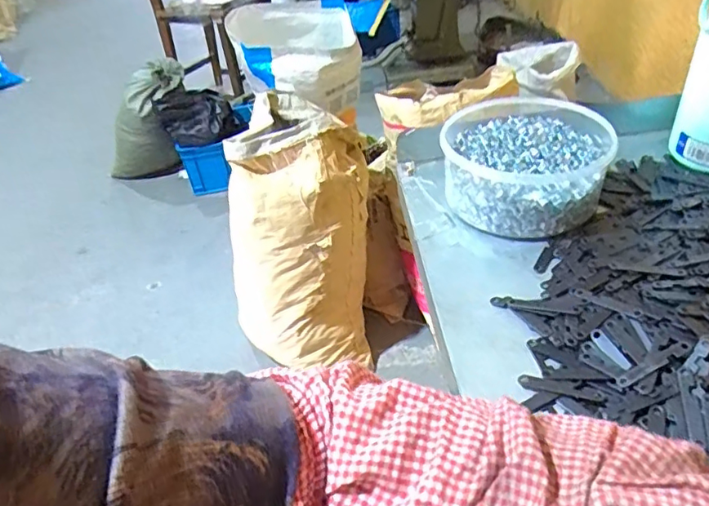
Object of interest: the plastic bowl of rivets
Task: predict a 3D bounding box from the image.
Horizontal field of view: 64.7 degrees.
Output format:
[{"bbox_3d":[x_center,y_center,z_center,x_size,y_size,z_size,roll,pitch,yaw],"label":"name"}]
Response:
[{"bbox_3d":[0.164,-0.088,0.534,0.146,0.061,0.171,11,43,22],"label":"plastic bowl of rivets"}]

